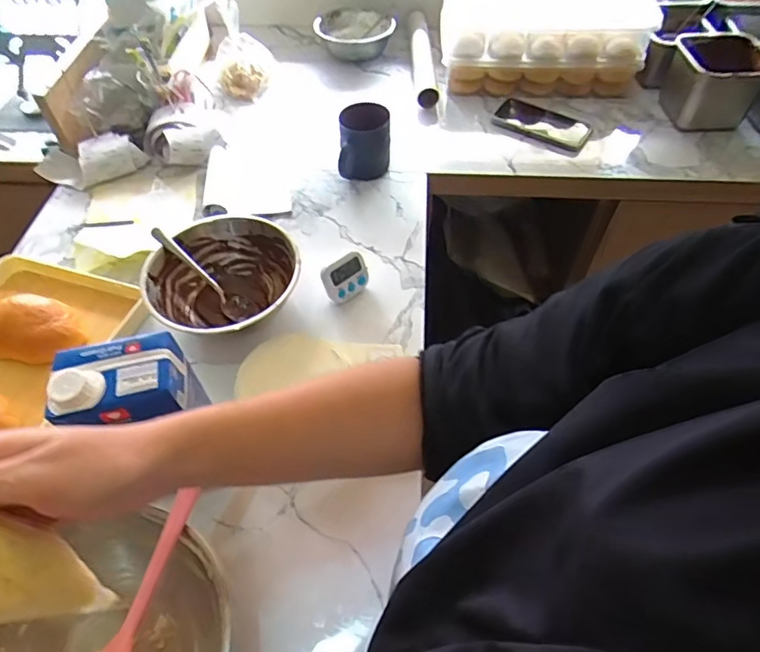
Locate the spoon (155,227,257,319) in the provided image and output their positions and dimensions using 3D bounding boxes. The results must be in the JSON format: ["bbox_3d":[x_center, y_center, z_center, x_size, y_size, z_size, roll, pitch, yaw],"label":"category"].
[{"bbox_3d":[-0.227,-0.063,0.657,0.162,0.029,0.032,41,61,0],"label":"spoon"}]

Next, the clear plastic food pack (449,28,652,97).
[{"bbox_3d":[0.306,-0.473,0.918,0.335,0.098,0.071,-2,53,-1],"label":"clear plastic food pack"}]

